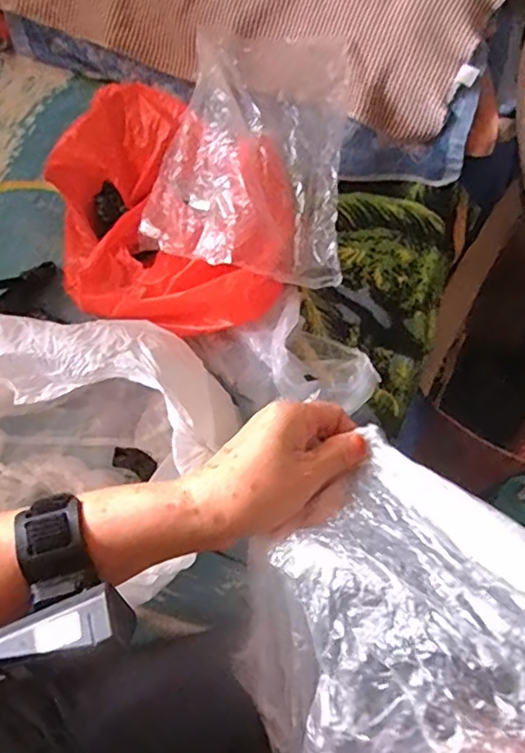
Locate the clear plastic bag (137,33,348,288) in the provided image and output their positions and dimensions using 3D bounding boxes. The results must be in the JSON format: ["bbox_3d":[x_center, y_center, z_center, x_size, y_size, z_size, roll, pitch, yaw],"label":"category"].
[{"bbox_3d":[-0.013,-0.250,0.640,0.205,0.065,0.303,4,66,2],"label":"clear plastic bag"}]

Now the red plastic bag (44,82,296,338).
[{"bbox_3d":[-0.110,-0.172,0.647,0.299,0.121,0.221,35,70,15],"label":"red plastic bag"}]

